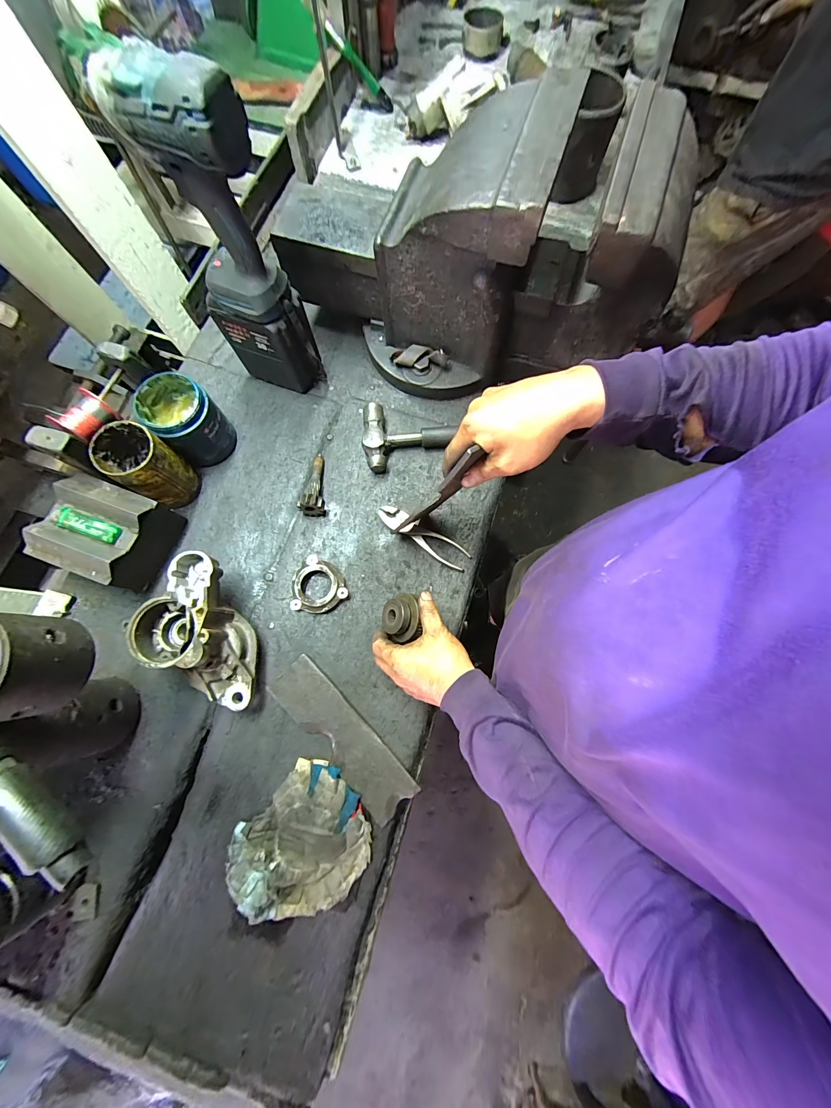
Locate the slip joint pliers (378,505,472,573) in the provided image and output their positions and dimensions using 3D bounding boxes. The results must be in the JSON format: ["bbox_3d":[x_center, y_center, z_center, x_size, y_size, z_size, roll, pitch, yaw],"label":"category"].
[{"bbox_3d":[0.011,-0.026,0.524,0.151,0.017,0.035,32,79,6],"label":"slip joint pliers"}]

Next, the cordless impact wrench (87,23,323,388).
[{"bbox_3d":[-0.212,-0.349,0.436,0.122,0.332,0.073,22,78,4],"label":"cordless impact wrench"}]

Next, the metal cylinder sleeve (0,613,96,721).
[{"bbox_3d":[-0.356,0.096,0.302,0.086,0.084,0.083,0,76,1],"label":"metal cylinder sleeve"}]

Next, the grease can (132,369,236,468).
[{"bbox_3d":[-0.330,-0.194,0.516,0.094,0.097,0.087,43,80,8],"label":"grease can"}]

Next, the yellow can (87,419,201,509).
[{"bbox_3d":[-0.368,-0.121,0.492,0.084,0.113,0.076,31,79,6],"label":"yellow can"}]

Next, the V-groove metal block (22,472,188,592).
[{"bbox_3d":[-0.405,-0.026,0.479,0.127,0.093,0.121,22,78,4],"label":"V-groove metal block"}]

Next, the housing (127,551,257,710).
[{"bbox_3d":[-0.274,0.105,0.449,0.104,0.096,0.190,-20,78,-5],"label":"housing"}]

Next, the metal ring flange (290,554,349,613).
[{"bbox_3d":[-0.145,0.048,0.506,0.078,0.021,0.077,0,77,-1],"label":"metal ring flange"}]

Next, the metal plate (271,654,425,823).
[{"bbox_3d":[-0.098,0.242,0.466,0.066,0.011,0.224,-43,80,-9],"label":"metal plate"}]

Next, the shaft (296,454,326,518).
[{"bbox_3d":[-0.158,-0.110,0.534,0.038,0.036,0.103,-4,77,-2],"label":"shaft"}]

